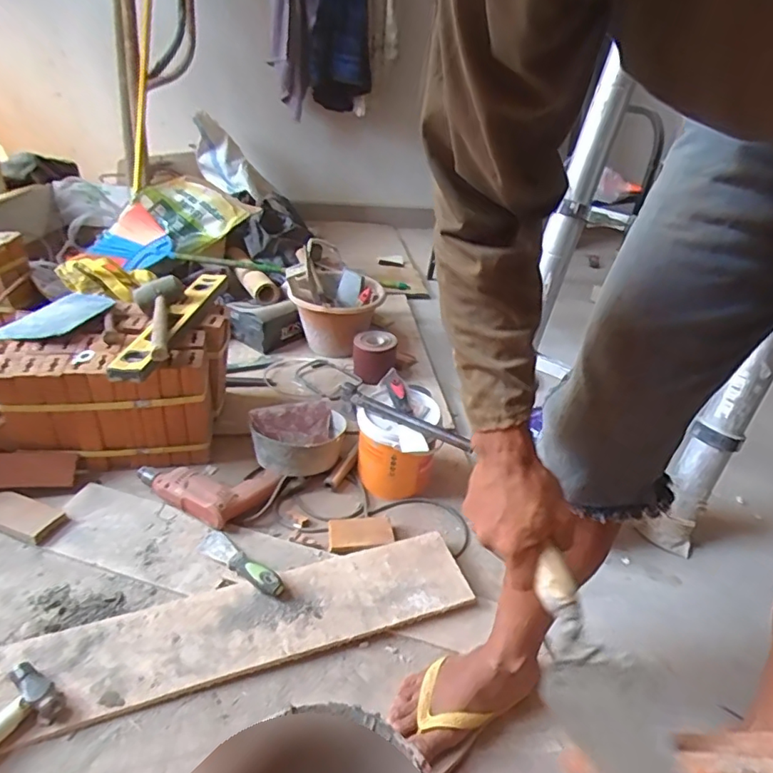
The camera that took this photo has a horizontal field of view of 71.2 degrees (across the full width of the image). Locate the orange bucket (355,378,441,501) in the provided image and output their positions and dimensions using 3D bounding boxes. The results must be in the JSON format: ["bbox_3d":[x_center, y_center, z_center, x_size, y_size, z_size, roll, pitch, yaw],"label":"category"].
[{"bbox_3d":[0.015,0.113,1.054,0.149,0.174,0.161,4,34,-3],"label":"orange bucket"}]

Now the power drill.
[{"bbox_3d":[-0.327,0.169,1.023,0.206,0.055,0.181,27,39,28],"label":"power drill"}]

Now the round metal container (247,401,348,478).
[{"bbox_3d":[-0.173,0.113,1.103,0.192,0.094,0.160,-12,38,-25],"label":"round metal container"}]

